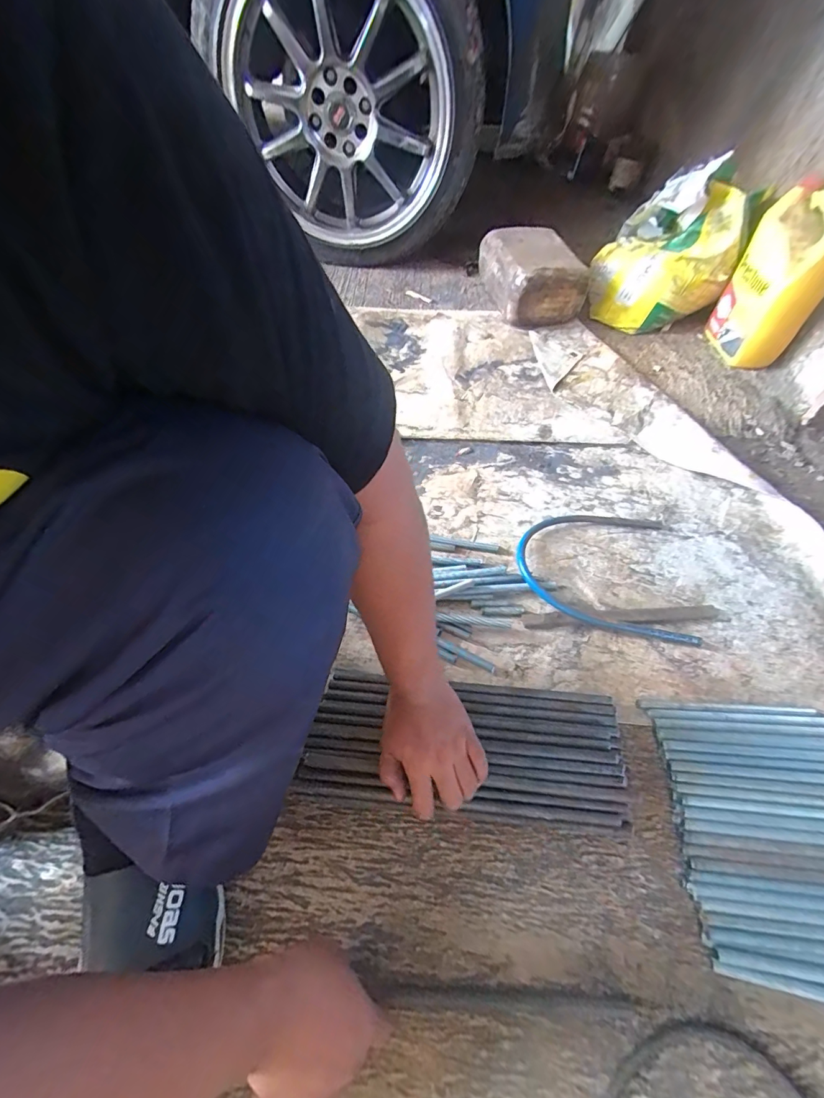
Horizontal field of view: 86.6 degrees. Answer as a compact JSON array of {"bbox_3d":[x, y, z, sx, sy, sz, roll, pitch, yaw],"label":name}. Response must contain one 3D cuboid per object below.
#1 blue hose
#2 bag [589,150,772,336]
[{"bbox_3d":[0.276,0.024,0.639,0.236,0.015,0.204,9,55,5],"label":"blue hose"},{"bbox_3d":[0.539,-0.620,0.920,0.242,0.268,0.238,25,55,12],"label":"bag"}]

